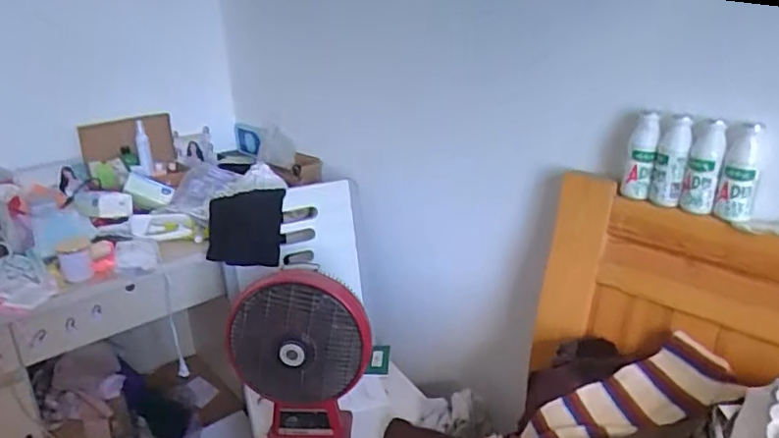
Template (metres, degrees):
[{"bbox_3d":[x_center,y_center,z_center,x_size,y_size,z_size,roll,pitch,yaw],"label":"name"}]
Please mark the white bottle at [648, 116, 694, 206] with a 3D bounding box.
[{"bbox_3d":[0.449,-0.092,0.914,0.048,0.144,0.047,8,24,26],"label":"white bottle"}]

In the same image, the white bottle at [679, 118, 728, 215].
[{"bbox_3d":[0.479,-0.078,0.876,0.044,0.136,0.042,8,24,26],"label":"white bottle"}]

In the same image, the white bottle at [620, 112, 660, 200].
[{"bbox_3d":[0.414,-0.105,0.941,0.044,0.135,0.046,8,24,26],"label":"white bottle"}]

